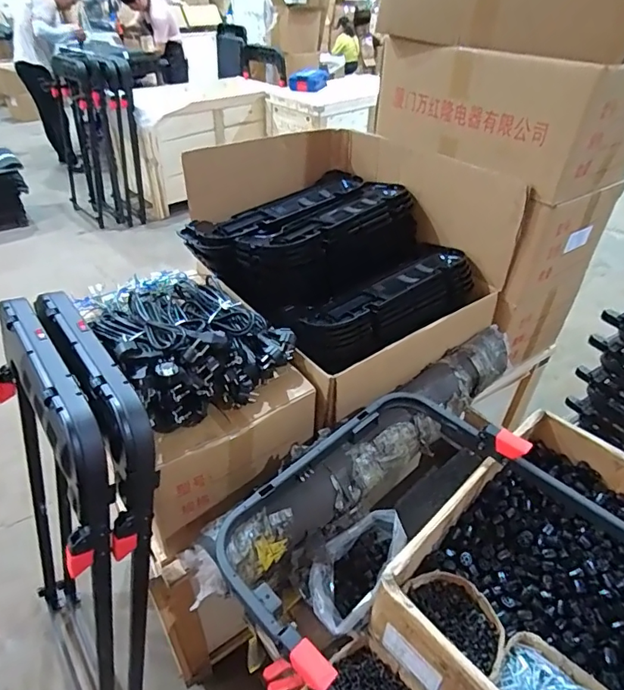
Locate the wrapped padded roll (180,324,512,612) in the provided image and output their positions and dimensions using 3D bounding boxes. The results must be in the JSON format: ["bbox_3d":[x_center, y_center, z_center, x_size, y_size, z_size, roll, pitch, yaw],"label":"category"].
[{"bbox_3d":[0.154,0.180,0.943,0.869,0.120,0.130,-29,48,-33],"label":"wrapped padded roll"}]

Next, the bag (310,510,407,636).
[{"bbox_3d":[0.079,0.388,0.834,0.109,0.105,0.218,26,44,27],"label":"bag"}]

